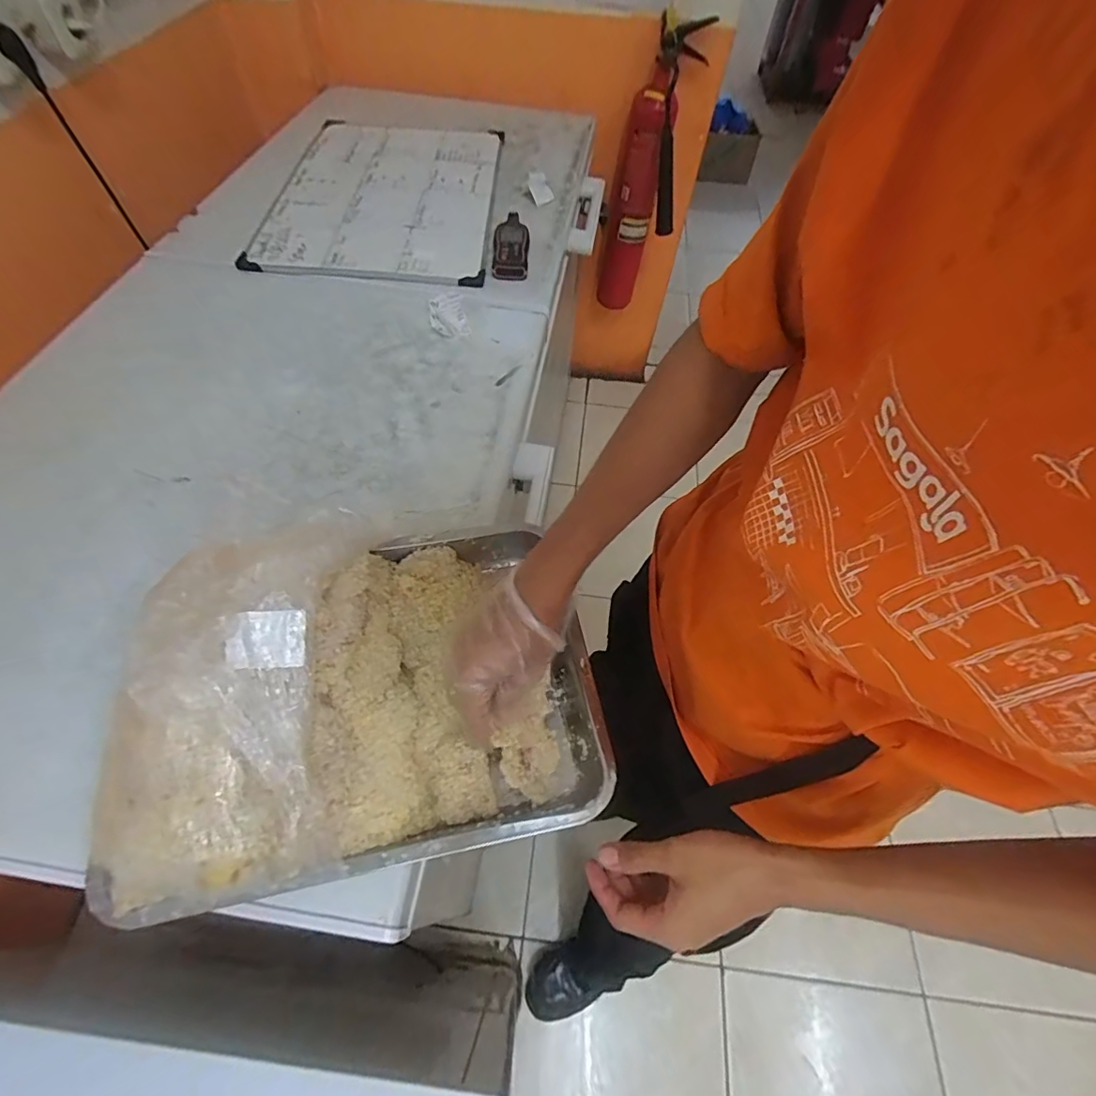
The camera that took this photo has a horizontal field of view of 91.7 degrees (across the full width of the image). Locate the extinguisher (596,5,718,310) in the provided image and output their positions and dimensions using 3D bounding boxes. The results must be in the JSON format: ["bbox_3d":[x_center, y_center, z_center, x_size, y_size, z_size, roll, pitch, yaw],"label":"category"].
[{"bbox_3d":[0.265,-0.974,1.445,0.167,0.677,0.107,11,56,2],"label":"extinguisher"}]

